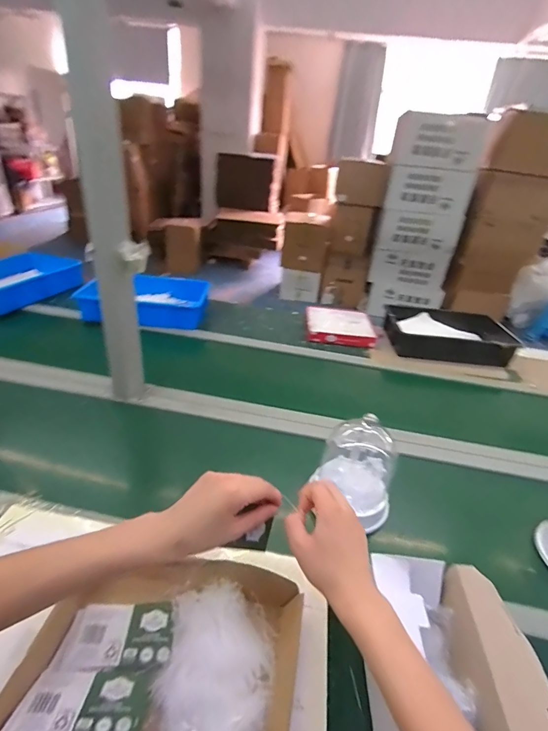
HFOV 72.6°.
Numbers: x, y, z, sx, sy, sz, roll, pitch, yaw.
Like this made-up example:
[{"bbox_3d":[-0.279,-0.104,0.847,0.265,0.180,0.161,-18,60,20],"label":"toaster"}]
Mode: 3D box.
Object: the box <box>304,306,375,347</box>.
[{"bbox_3d":[0.247,-0.152,1.399,0.256,0.040,0.253,7,32,0],"label":"box"}]

